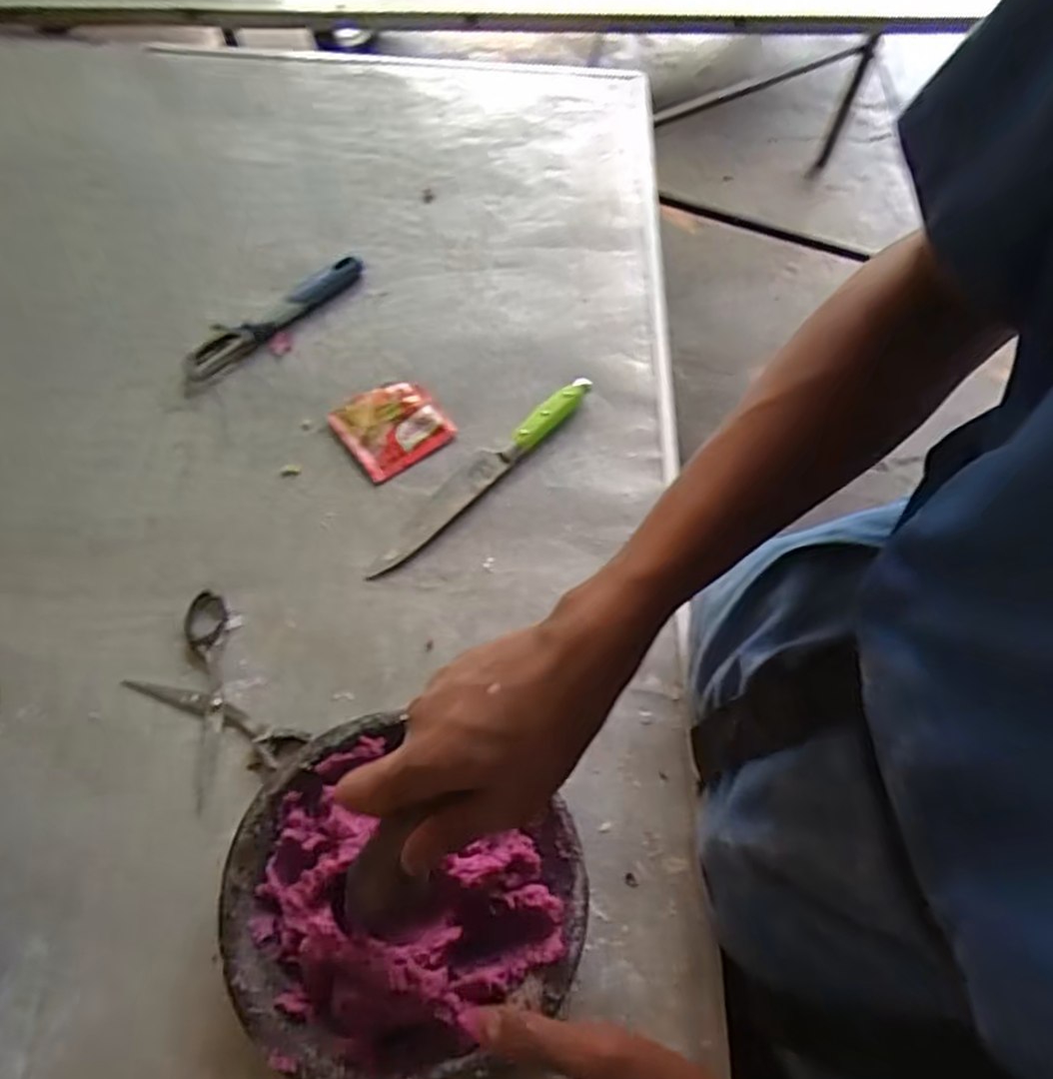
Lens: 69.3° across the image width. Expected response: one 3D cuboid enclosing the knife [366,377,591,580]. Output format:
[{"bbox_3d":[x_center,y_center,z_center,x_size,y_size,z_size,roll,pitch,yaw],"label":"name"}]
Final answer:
[{"bbox_3d":[-0.036,-0.058,0.610,0.031,0.019,0.239,43,70,15],"label":"knife"}]

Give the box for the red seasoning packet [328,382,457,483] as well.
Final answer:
[{"bbox_3d":[-0.112,-0.096,0.626,0.080,0.012,0.082,-33,72,-16],"label":"red seasoning packet"}]

